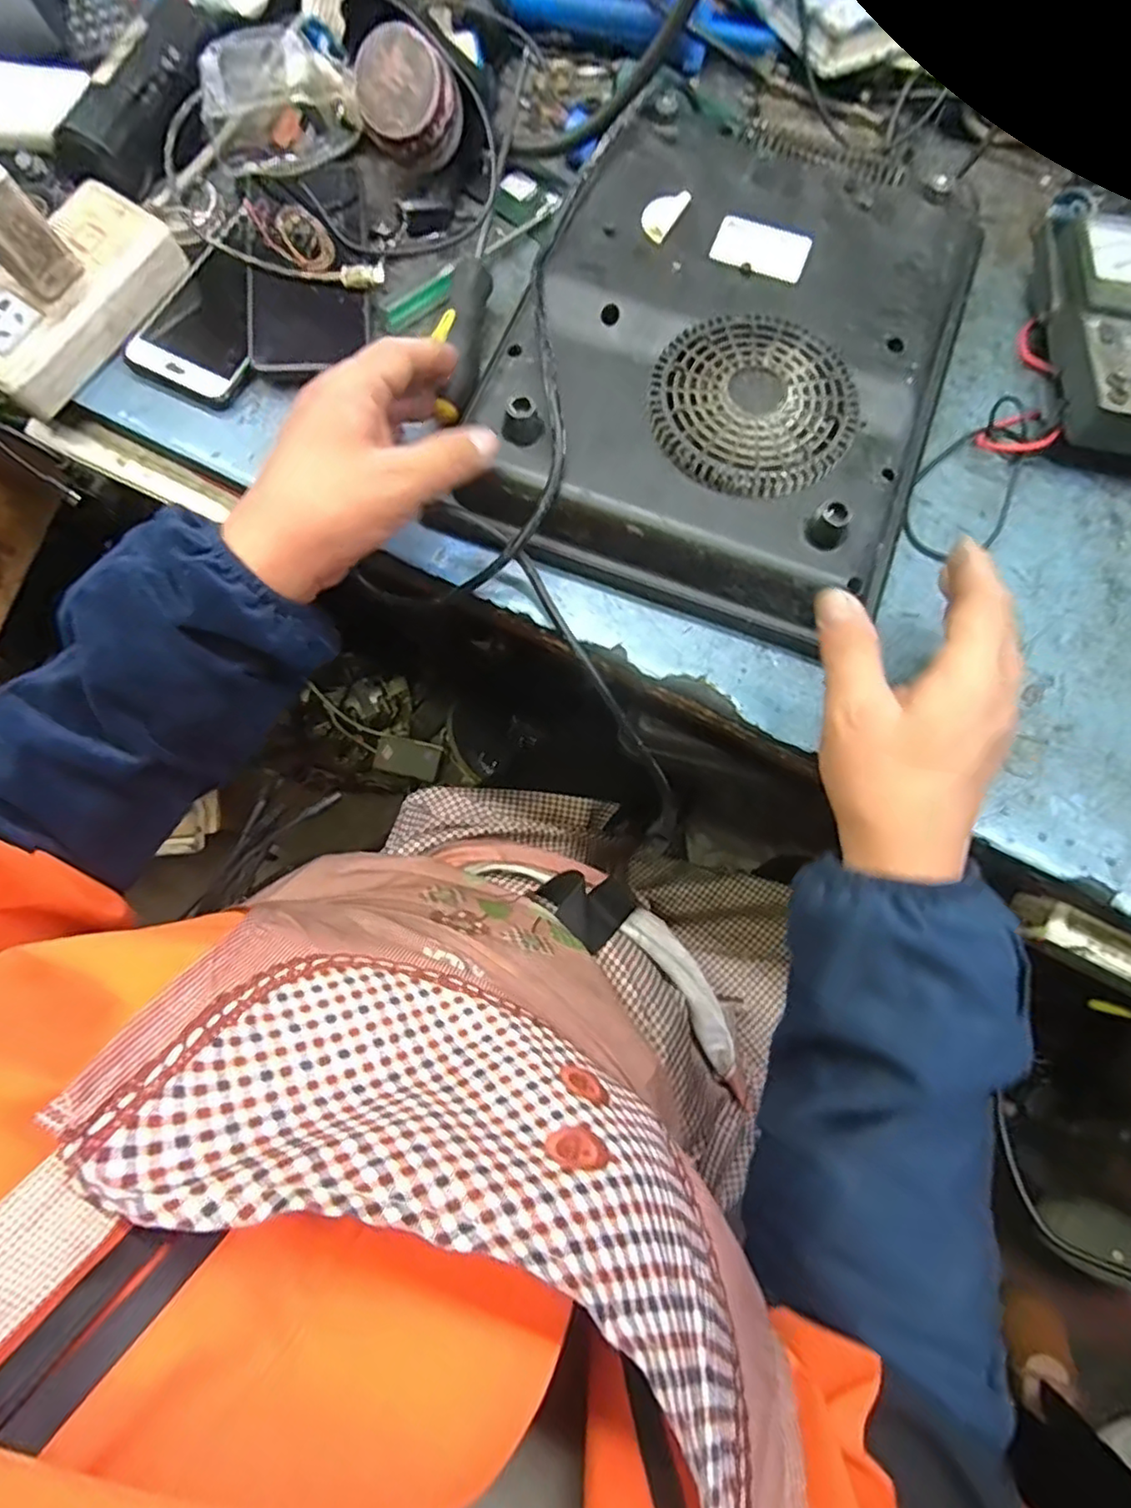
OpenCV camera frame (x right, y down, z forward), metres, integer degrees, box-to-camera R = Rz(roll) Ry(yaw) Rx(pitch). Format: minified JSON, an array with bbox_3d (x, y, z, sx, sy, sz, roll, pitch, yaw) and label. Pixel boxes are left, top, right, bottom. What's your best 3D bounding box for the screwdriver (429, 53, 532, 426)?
[{"bbox_3d":[-0.061,-0.318,0.433,0.025,0.025,0.224,7,77,0],"label":"screwdriver"}]

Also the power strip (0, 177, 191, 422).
[{"bbox_3d":[-0.320,-0.293,0.418,0.069,0.038,0.149,33,77,6],"label":"power strip"}]

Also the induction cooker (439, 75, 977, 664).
[{"bbox_3d":[0.097,-0.248,0.405,0.276,0.053,0.324,21,76,4],"label":"induction cooker"}]

